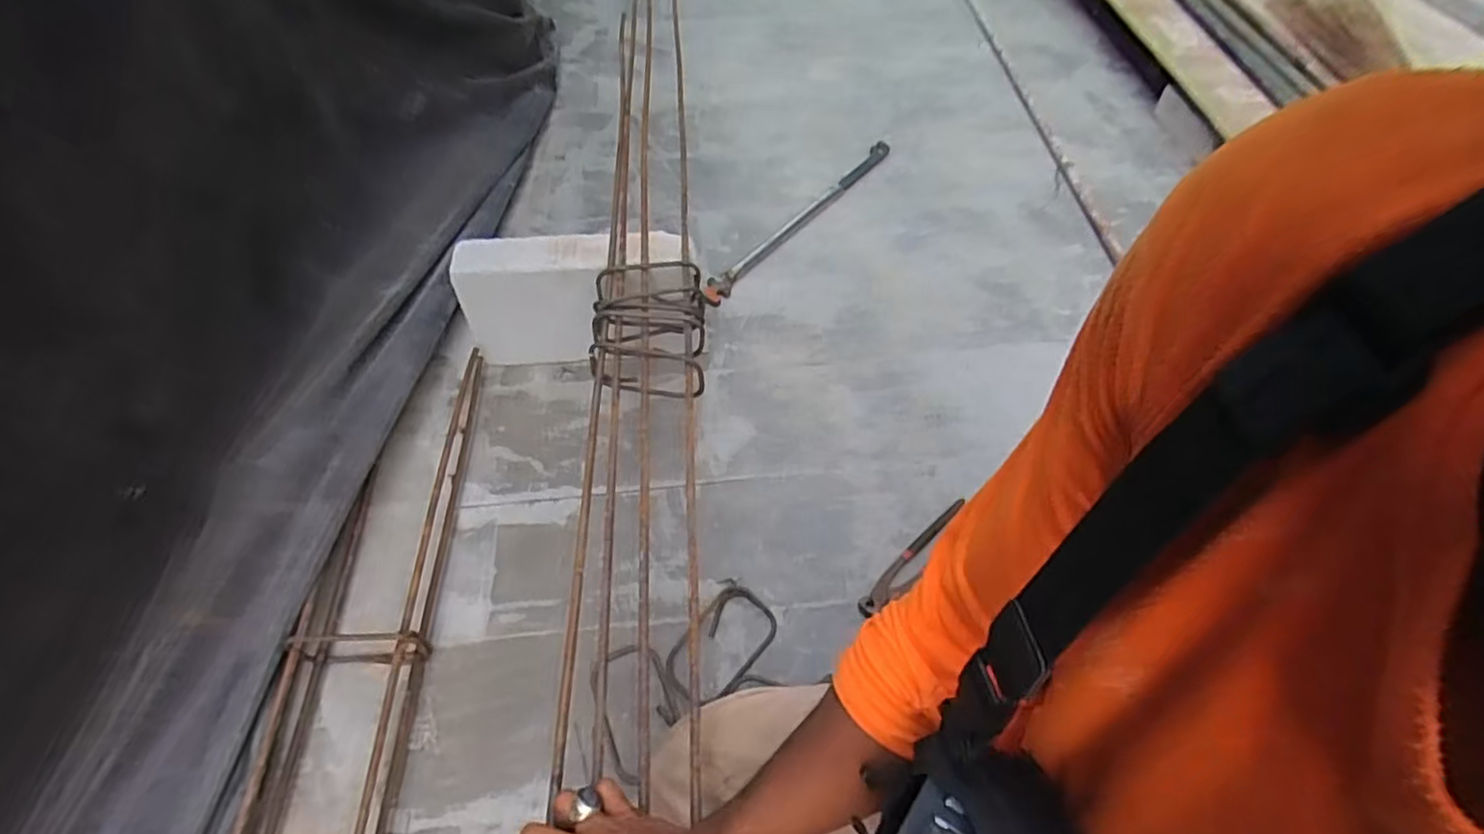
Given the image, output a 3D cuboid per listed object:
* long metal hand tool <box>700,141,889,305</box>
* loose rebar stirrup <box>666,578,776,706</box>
[{"bbox_3d":[0.113,-0.380,1.328,0.043,0.025,0.558,33,60,21],"label":"long metal hand tool"},{"bbox_3d":[-0.023,0.267,0.850,0.092,0.027,0.150,28,58,18],"label":"loose rebar stirrup"}]

